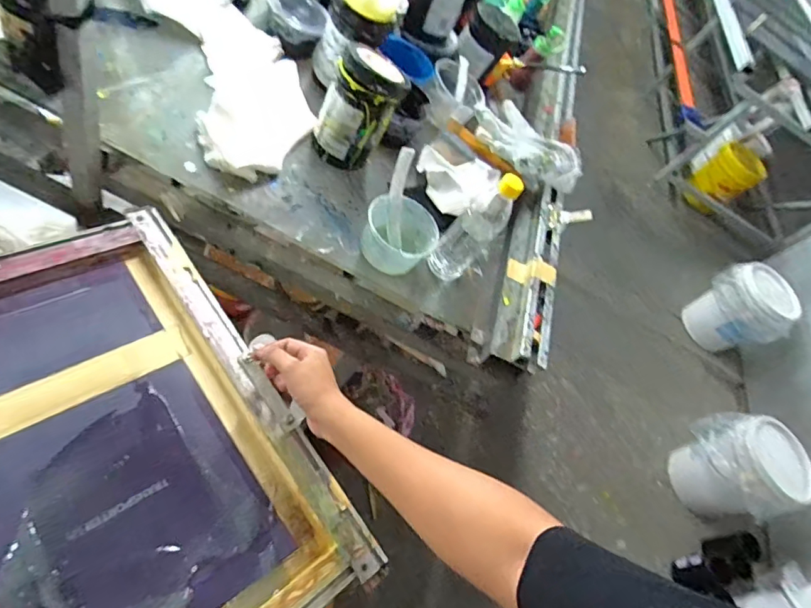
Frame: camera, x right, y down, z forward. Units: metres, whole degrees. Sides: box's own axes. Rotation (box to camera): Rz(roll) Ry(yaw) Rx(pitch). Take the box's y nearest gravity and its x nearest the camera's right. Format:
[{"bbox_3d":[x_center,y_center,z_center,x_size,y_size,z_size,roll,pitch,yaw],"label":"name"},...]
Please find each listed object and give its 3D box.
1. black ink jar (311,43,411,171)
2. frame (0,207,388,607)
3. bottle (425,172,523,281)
[{"bbox_3d":[-0.086,-0.317,0.840,0.100,0.198,0.104,-14,65,-38],"label":"black ink jar"},{"bbox_3d":[-0.336,0.159,0.548,0.394,0.039,0.546,-28,72,-35],"label":"frame"},{"bbox_3d":[0.112,-0.127,0.794,0.074,0.215,0.079,-23,73,-45],"label":"bottle"}]

